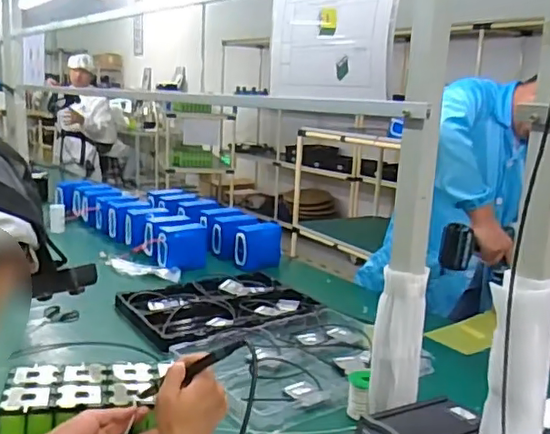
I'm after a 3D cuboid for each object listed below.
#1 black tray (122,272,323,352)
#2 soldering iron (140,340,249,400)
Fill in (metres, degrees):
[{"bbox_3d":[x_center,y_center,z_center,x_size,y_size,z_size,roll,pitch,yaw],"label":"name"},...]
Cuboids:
[{"bbox_3d":[-0.150,0.232,1.575,0.476,0.035,0.406,-6,15,-35],"label":"black tray"},{"bbox_3d":[-0.111,0.193,0.728,0.025,0.018,0.252,-8,-20,-41],"label":"soldering iron"}]

